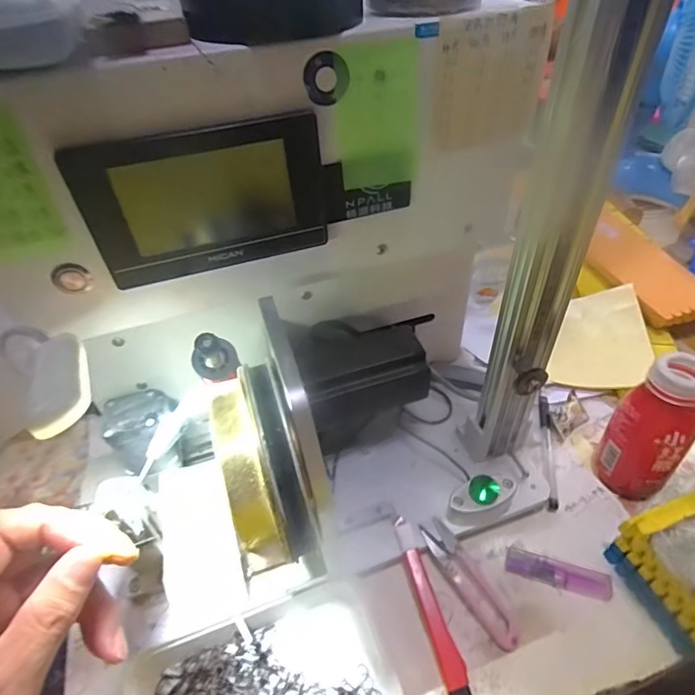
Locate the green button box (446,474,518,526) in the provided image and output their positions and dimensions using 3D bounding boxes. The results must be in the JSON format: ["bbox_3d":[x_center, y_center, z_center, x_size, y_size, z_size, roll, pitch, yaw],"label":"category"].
[{"bbox_3d":[0.110,0.127,0.390,0.059,0.033,0.025,-15,47,-11],"label":"green button box"}]

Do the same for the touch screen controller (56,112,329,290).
[{"bbox_3d":[-0.079,-0.084,0.276,0.136,0.087,0.017,-14,47,-10],"label":"touch screen controller"}]

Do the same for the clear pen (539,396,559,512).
[{"bbox_3d":[0.190,0.094,0.444,0.012,0.017,0.120,7,47,10],"label":"clear pen"}]

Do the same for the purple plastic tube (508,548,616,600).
[{"bbox_3d":[0.166,0.177,0.371,0.076,0.007,0.022,12,48,15],"label":"purple plastic tube"}]

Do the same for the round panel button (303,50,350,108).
[{"bbox_3d":[-0.011,-0.147,0.258,0.026,0.026,0.006,-25,50,-20],"label":"round panel button"}]

